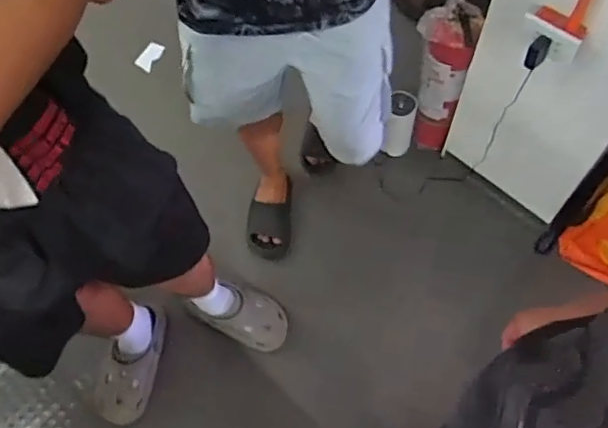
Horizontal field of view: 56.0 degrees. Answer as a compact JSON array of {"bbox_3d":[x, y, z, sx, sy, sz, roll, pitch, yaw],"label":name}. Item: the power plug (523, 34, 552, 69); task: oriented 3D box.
[{"bbox_3d":[0.449,-0.313,1.103,0.037,0.073,0.024,25,65,16],"label":"power plug"}]

